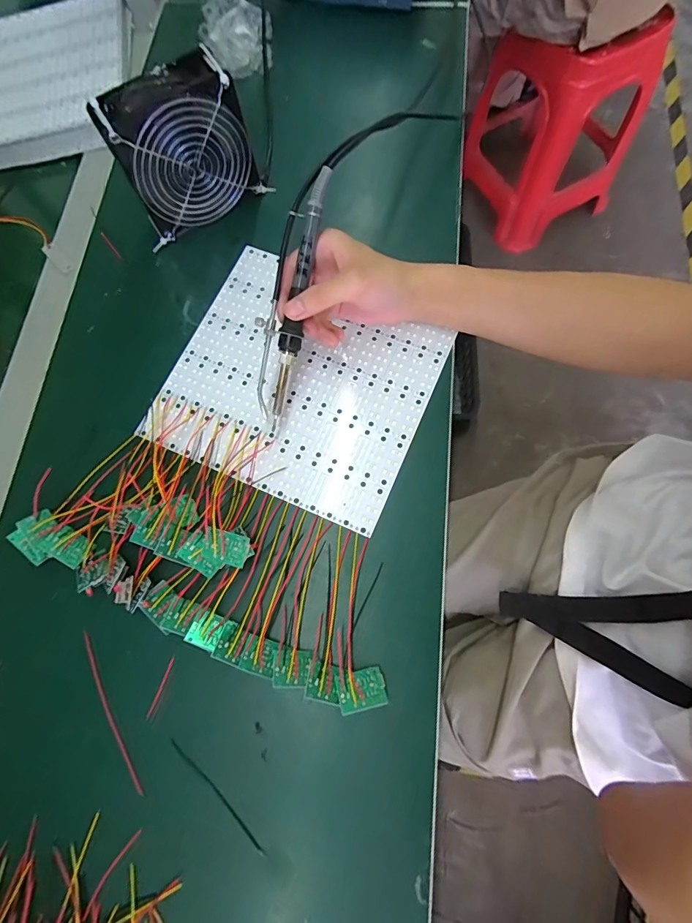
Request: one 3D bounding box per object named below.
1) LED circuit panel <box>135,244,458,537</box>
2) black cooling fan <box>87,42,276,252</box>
[{"bbox_3d":[-0.044,-0.074,0.398,0.233,0.006,0.209,23,76,7],"label":"LED circuit panel"},{"bbox_3d":[-0.151,-0.288,0.403,0.125,0.120,0.056,-36,77,-9],"label":"black cooling fan"}]

